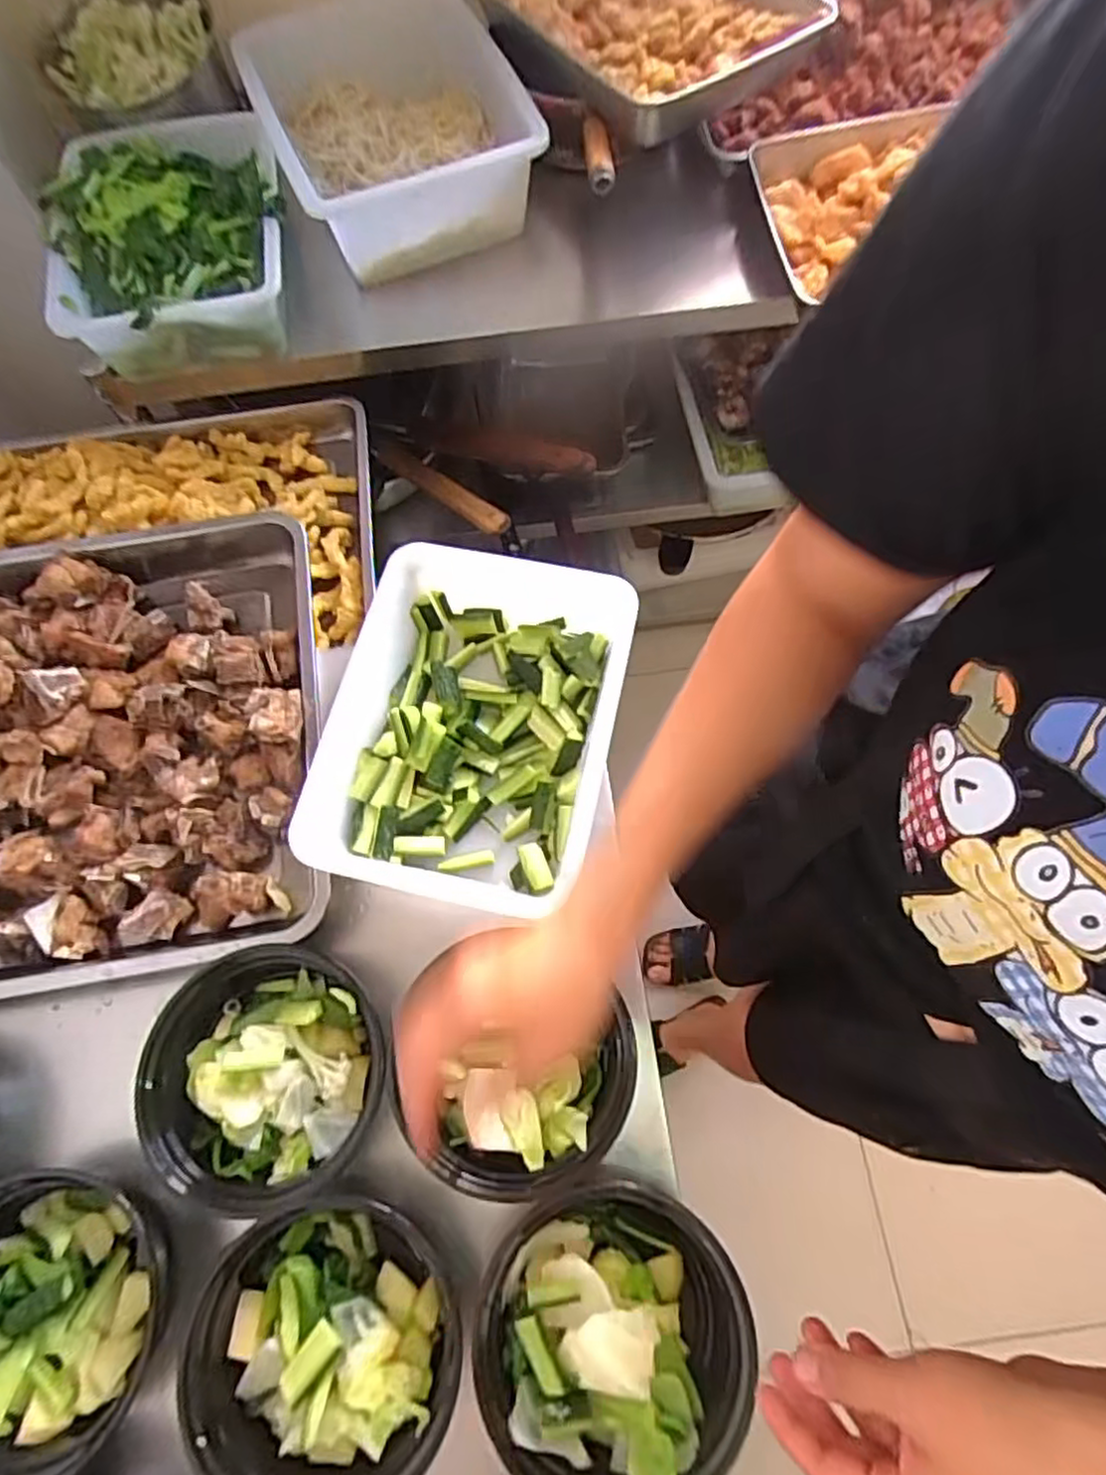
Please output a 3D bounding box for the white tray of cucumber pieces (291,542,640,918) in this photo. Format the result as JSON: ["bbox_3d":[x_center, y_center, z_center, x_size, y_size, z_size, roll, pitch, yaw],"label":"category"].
[{"bbox_3d":[-0.066,-0.010,0.552,0.217,0.070,0.272,12,73,6],"label":"white tray of cucumber pieces"}]

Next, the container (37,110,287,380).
[{"bbox_3d":[-0.417,-0.550,0.764,0.246,0.103,0.286,-15,72,-3],"label":"container"}]

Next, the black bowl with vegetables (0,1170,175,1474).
[{"bbox_3d":[-0.347,0.381,0.446,0.154,0.089,0.156,-1,72,2],"label":"black bowl with vegetables"}]

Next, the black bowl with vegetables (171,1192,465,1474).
[{"bbox_3d":[-0.142,0.386,0.436,0.159,0.072,0.153,-1,72,2],"label":"black bowl with vegetables"}]

